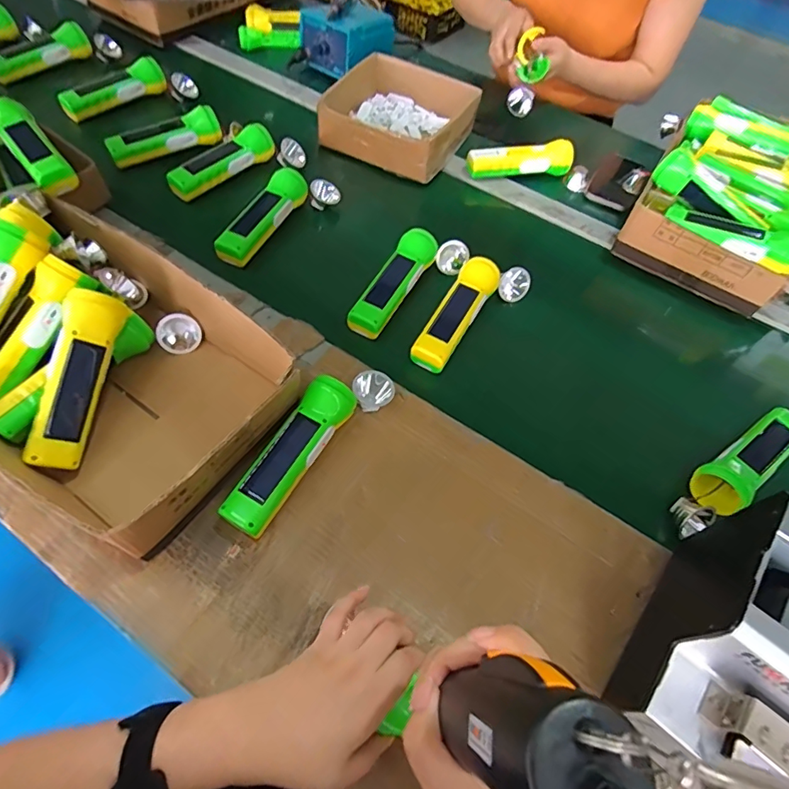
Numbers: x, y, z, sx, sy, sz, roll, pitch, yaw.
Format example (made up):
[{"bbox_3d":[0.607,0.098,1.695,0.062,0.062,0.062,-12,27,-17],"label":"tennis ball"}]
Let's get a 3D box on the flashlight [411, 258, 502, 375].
[{"bbox_3d":[0.079,-0.101,0.588,0.046,0.031,0.169,26,58,11],"label":"flashlight"}]

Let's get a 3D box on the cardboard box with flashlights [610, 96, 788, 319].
[{"bbox_3d":[0.506,-0.312,0.722,0.214,0.102,0.380,30,59,14],"label":"cardboard box with flashlights"}]

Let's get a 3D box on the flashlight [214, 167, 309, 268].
[{"bbox_3d":[-0.177,-0.241,0.648,0.045,0.038,0.164,25,58,10],"label":"flashlight"}]

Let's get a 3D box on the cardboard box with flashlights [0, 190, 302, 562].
[{"bbox_3d":[-0.312,-0.050,0.477,0.409,0.110,0.227,31,59,14],"label":"cardboard box with flashlights"}]

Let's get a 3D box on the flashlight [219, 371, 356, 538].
[{"bbox_3d":[-0.099,0.056,0.468,0.048,0.045,0.167,30,59,13],"label":"flashlight"}]

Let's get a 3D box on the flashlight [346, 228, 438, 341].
[{"bbox_3d":[0.001,-0.144,0.606,0.045,0.031,0.168,27,62,13],"label":"flashlight"}]

